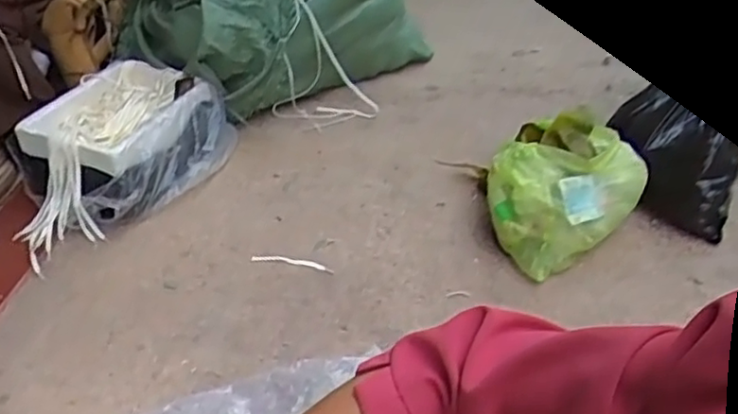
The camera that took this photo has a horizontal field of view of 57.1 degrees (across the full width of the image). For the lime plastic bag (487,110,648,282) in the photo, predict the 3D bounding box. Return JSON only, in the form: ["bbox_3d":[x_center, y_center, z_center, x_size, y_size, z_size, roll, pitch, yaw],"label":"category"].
[{"bbox_3d":[0.343,-0.033,1.254,0.248,0.189,0.194,-25,37,-19],"label":"lime plastic bag"}]

